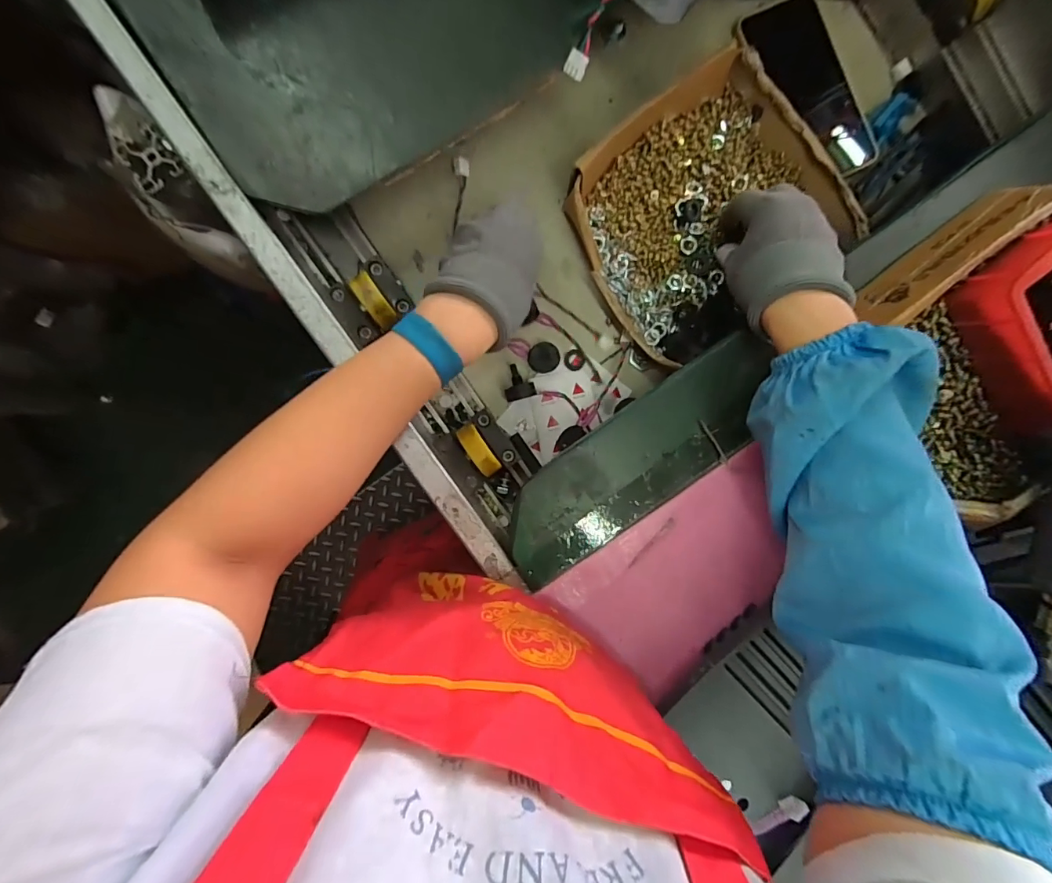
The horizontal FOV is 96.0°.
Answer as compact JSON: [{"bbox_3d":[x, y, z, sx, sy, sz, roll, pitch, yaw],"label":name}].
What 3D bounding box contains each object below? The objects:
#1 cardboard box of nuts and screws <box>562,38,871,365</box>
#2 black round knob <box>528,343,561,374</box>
[{"bbox_3d":[0.154,-0.194,0.411,0.212,0.046,0.192,-37,97,5],"label":"cardboard box of nuts and screws"},{"bbox_3d":[0.017,-0.076,0.433,0.028,0.012,0.027,0,95,-4],"label":"black round knob"}]

